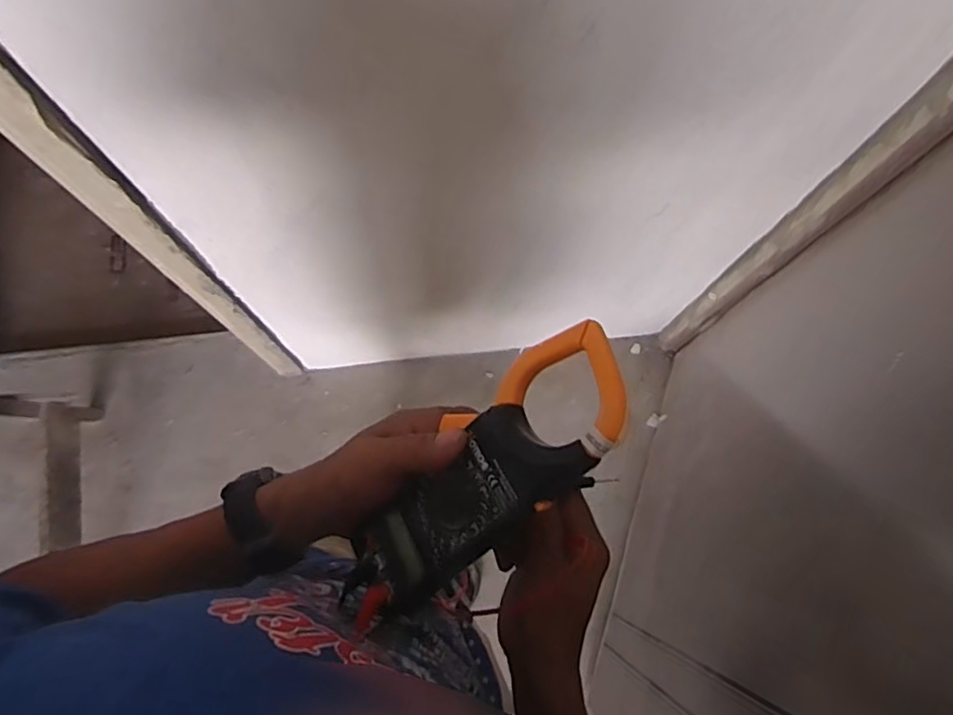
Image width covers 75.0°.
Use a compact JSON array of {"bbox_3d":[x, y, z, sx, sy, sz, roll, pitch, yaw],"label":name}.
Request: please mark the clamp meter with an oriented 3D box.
[{"bbox_3d":[0.009,0.073,0.386,0.075,0.033,0.211,45,103,9],"label":"clamp meter"}]

